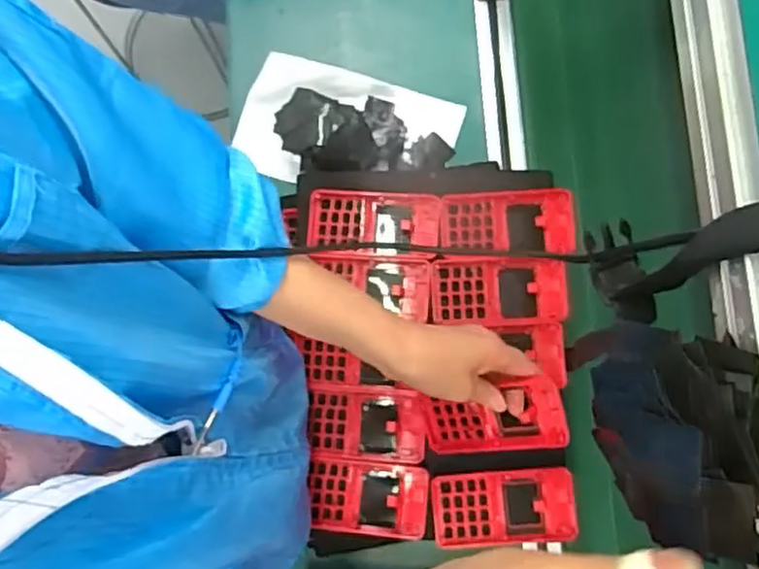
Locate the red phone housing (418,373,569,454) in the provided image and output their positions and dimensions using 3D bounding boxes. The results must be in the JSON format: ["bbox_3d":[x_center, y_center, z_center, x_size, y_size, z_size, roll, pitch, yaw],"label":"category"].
[{"bbox_3d":[0.095,0.117,0.601,0.129,0.021,0.056,-15,77,33],"label":"red phone housing"}]

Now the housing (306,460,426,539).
[{"bbox_3d":[-0.011,0.192,0.624,0.105,0.012,0.062,5,79,2],"label":"housing"}]

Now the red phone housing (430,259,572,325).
[{"bbox_3d":[0.111,0.006,0.643,0.123,0.014,0.060,-1,79,1],"label":"red phone housing"}]

